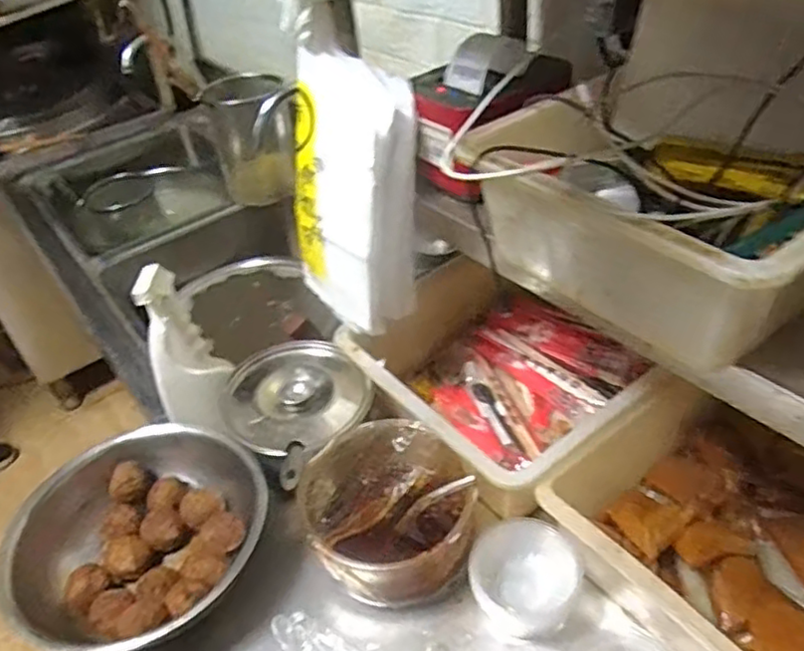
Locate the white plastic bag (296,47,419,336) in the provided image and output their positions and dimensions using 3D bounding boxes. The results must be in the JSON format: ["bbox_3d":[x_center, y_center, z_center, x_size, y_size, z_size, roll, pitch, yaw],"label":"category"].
[{"bbox_3d":[-0.046,-0.143,0.726,0.117,0.275,0.124,-27,43,-22],"label":"white plastic bag"}]

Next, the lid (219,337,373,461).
[{"bbox_3d":[-0.127,0.082,0.776,0.183,0.038,0.161,25,49,33],"label":"lid"}]

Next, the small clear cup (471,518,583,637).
[{"bbox_3d":[0.119,0.240,0.636,0.094,0.049,0.089,-5,39,4],"label":"small clear cup"}]

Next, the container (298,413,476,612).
[{"bbox_3d":[-0.012,0.191,0.685,0.160,0.089,0.160,-5,39,4],"label":"container"}]

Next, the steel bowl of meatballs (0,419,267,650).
[{"bbox_3d":[-0.262,0.229,0.712,0.248,0.091,0.248,-5,39,4],"label":"steel bowl of meatballs"}]

